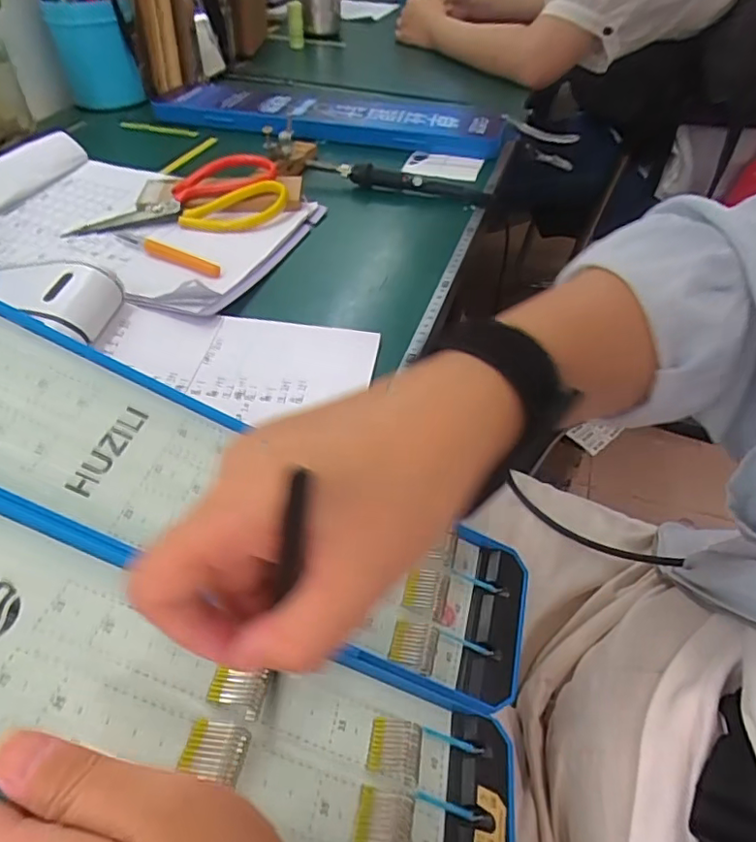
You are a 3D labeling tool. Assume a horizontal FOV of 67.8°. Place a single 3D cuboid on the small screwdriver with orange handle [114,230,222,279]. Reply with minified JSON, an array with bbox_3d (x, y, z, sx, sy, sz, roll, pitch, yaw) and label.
[{"bbox_3d":[-0.182,-0.145,0.484,0.128,0.013,0.007,25,18,27],"label":"small screwdriver with orange handle"}]

